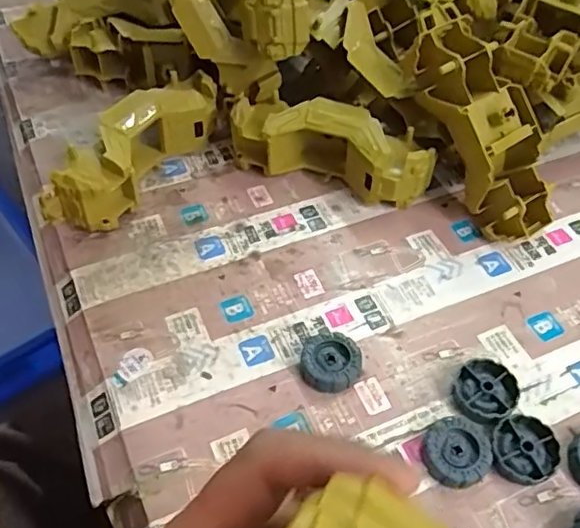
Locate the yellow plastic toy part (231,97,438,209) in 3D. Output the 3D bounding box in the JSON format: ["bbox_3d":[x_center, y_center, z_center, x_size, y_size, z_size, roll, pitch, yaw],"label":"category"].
[{"bbox_3d":[0.032,-0.090,0.476,0.160,0.056,0.052,18,55,11],"label":"yellow plastic toy part"}]

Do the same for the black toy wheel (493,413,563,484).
[{"bbox_3d":[0.138,0.111,0.357,0.041,0.011,0.037,-19,57,-16],"label":"black toy wheel"}]

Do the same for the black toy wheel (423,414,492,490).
[{"bbox_3d":[0.098,0.111,0.354,0.038,0.013,0.039,1,53,-2],"label":"black toy wheel"}]

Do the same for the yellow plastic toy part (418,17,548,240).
[{"bbox_3d":[0.144,-0.101,0.441,0.063,0.048,0.173,-28,97,-21],"label":"yellow plastic toy part"}]

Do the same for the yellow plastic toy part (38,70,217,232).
[{"bbox_3d":[-0.120,-0.090,0.471,0.051,0.051,0.169,29,57,17],"label":"yellow plastic toy part"}]

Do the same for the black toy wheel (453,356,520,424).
[{"bbox_3d":[0.121,0.079,0.372,0.036,0.011,0.041,28,57,17],"label":"black toy wheel"}]

